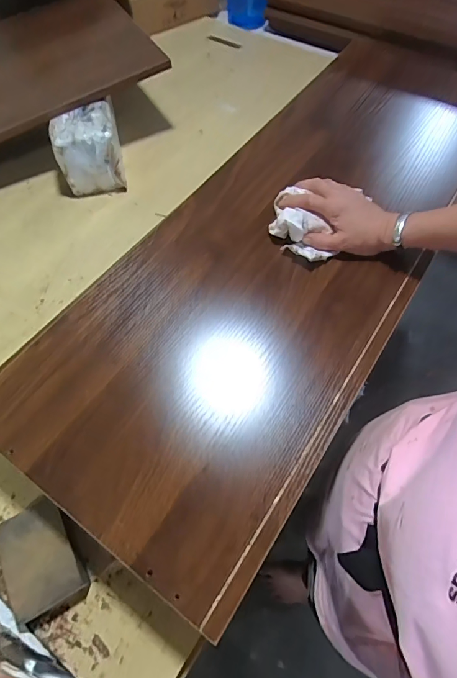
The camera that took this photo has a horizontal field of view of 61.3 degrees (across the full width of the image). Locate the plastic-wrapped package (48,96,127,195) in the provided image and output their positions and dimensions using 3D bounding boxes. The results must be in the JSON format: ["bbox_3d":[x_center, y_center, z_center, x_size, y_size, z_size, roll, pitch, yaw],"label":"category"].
[{"bbox_3d":[-0.247,-0.344,0.692,0.108,0.106,0.132,-11,62,-7],"label":"plastic-wrapped package"}]

